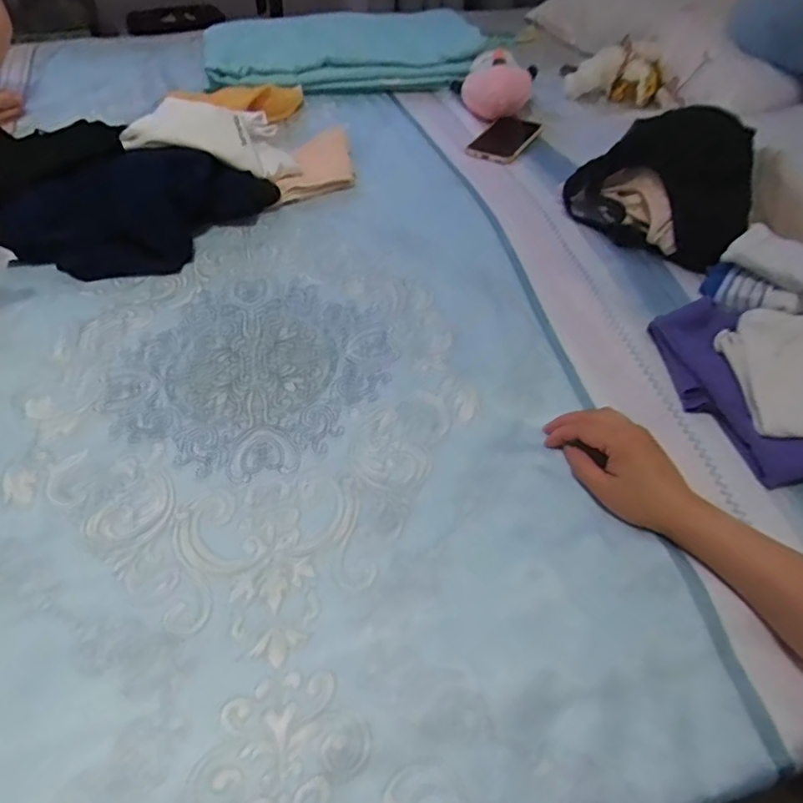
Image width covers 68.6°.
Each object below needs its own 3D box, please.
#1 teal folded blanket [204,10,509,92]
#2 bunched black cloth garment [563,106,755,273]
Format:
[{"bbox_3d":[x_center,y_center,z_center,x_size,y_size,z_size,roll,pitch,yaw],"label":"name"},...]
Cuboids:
[{"bbox_3d":[-0.099,-0.634,1.063,0.500,0.088,0.225,-6,50,-8],"label":"teal folded blanket"},{"bbox_3d":[0.347,-0.287,0.756,0.212,0.097,0.205,31,55,22],"label":"bunched black cloth garment"}]

